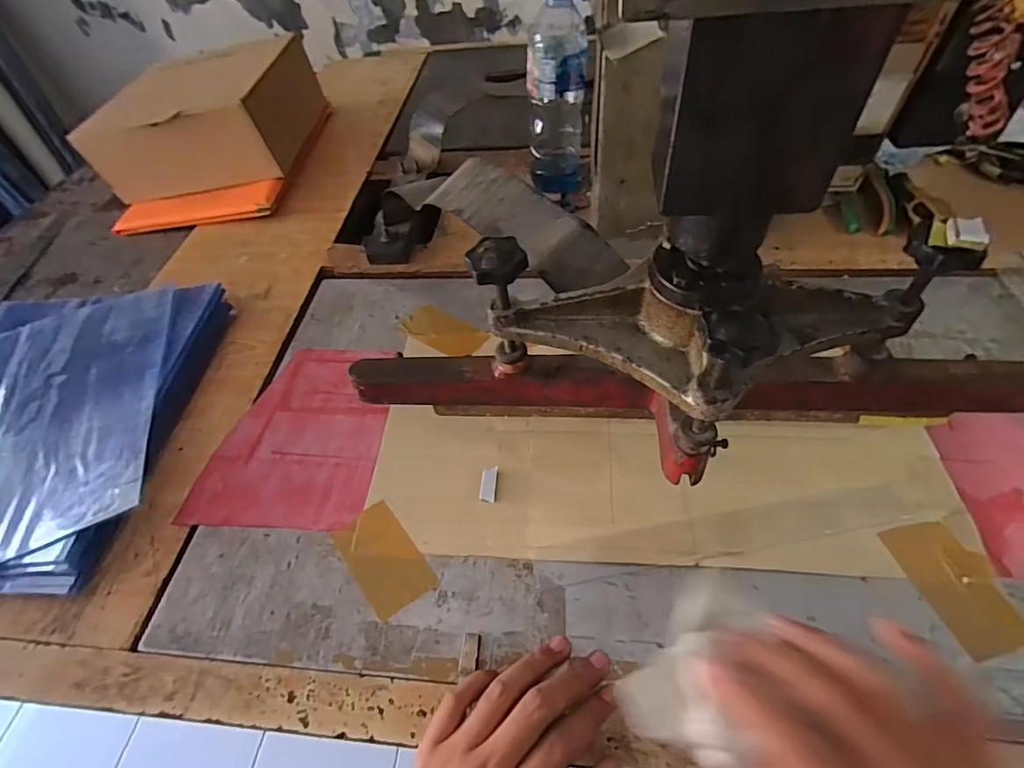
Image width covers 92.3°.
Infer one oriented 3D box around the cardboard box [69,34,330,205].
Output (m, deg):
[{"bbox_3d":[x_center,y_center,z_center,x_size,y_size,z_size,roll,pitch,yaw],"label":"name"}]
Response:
[{"bbox_3d":[-0.445,-0.400,0.736,0.244,0.134,0.252,-1,51,5],"label":"cardboard box"}]

